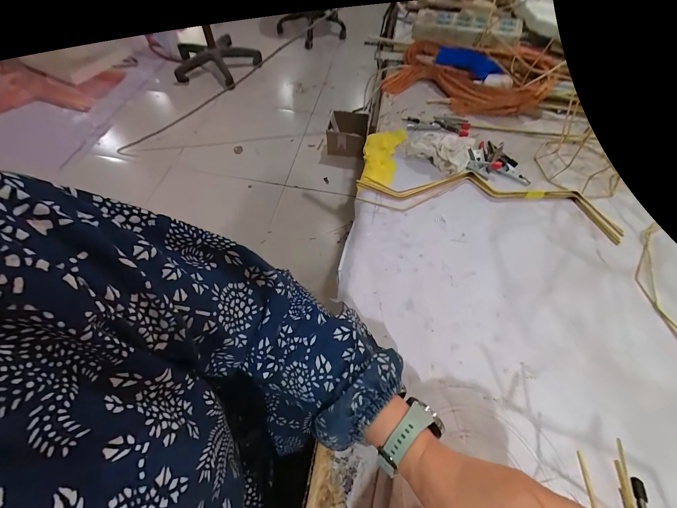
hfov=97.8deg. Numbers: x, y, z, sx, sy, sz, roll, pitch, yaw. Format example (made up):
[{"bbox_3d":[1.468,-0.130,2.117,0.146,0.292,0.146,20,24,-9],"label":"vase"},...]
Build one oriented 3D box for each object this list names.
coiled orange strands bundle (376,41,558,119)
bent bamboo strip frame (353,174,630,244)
[{"bbox_3d":[0.269,-0.374,0.627,0.328,0.068,0.150,4,59,1],"label":"coiled orange strands bundle"},{"bbox_3d":[0.245,-0.100,0.491,0.411,0.010,0.088,13,60,6],"label":"bent bamboo strip frame"}]

